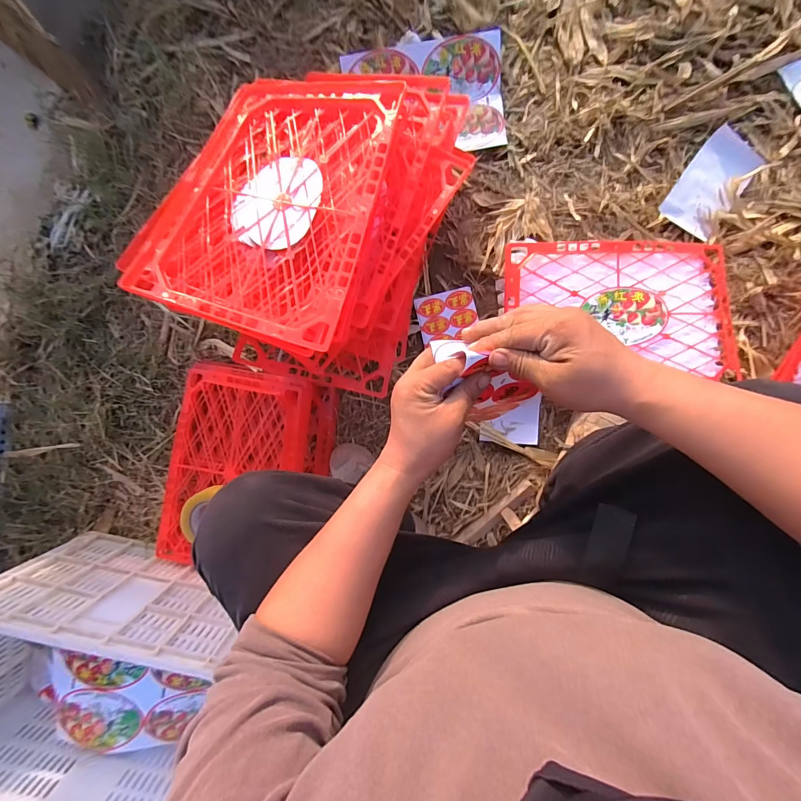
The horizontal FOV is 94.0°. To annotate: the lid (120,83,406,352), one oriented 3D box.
[{"bbox_3d":[-0.190,-0.312,0.569,0.307,0.048,0.428,15,79,7],"label":"lid"}]

